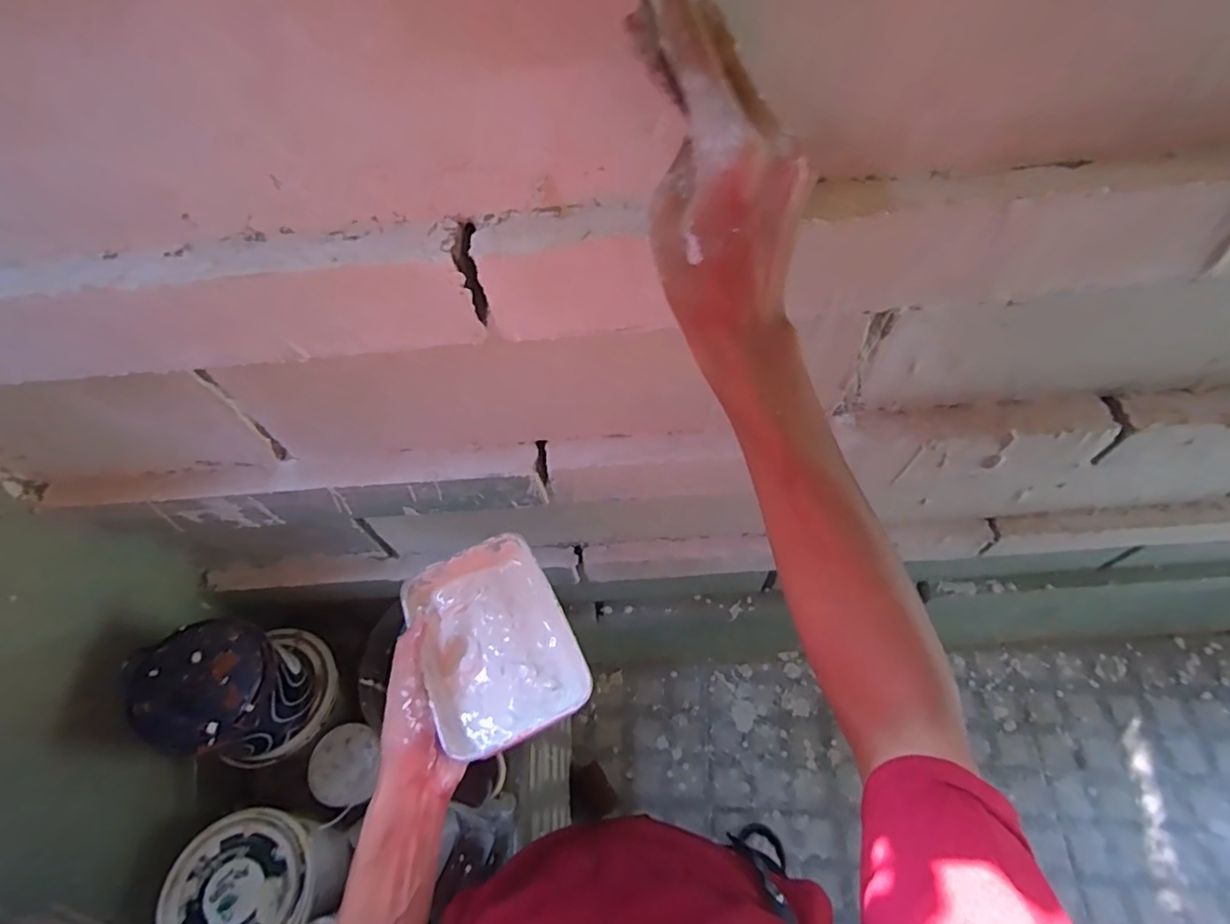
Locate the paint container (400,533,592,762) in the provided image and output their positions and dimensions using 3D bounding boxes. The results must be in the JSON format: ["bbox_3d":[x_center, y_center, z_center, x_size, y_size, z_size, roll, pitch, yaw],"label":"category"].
[{"bbox_3d":[-0.097,0.145,0.457,0.112,0.047,0.161,-27,60,-12],"label":"paint container"}]

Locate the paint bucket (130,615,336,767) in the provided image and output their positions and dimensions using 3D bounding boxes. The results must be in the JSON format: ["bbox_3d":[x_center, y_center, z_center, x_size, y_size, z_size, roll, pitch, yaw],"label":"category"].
[{"bbox_3d":[-0.496,0.297,0.754,0.155,0.230,0.152,-2,58,3],"label":"paint bucket"}]

